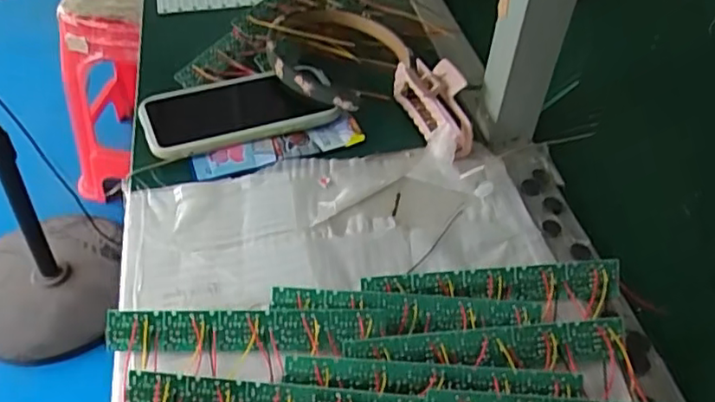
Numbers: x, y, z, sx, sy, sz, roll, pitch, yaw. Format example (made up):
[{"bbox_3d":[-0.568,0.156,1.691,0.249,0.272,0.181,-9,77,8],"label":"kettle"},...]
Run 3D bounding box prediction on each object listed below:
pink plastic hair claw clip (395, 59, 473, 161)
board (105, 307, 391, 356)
[{"bbox_3d":[0.066,-0.086,0.537,0.041,0.047,0.112,-11,47,-14],"label":"pink plastic hair claw clip"},{"bbox_3d":[-0.108,0.083,0.394,0.103,0.004,0.028,0,88,-1],"label":"board"}]

